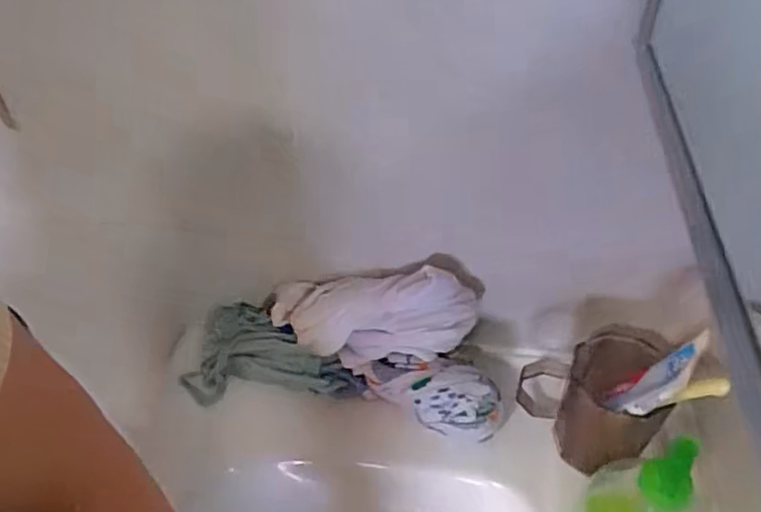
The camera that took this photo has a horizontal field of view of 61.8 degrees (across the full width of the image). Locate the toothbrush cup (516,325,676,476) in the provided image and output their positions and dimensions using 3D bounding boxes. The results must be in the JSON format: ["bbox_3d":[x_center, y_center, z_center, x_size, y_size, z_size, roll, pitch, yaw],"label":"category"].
[{"bbox_3d":[0.169,0.115,0.521,0.108,0.095,0.080,15,47,17],"label":"toothbrush cup"}]

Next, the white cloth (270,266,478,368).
[{"bbox_3d":[-0.008,0.053,0.553,0.180,0.067,0.055,-3,42,18],"label":"white cloth"}]

